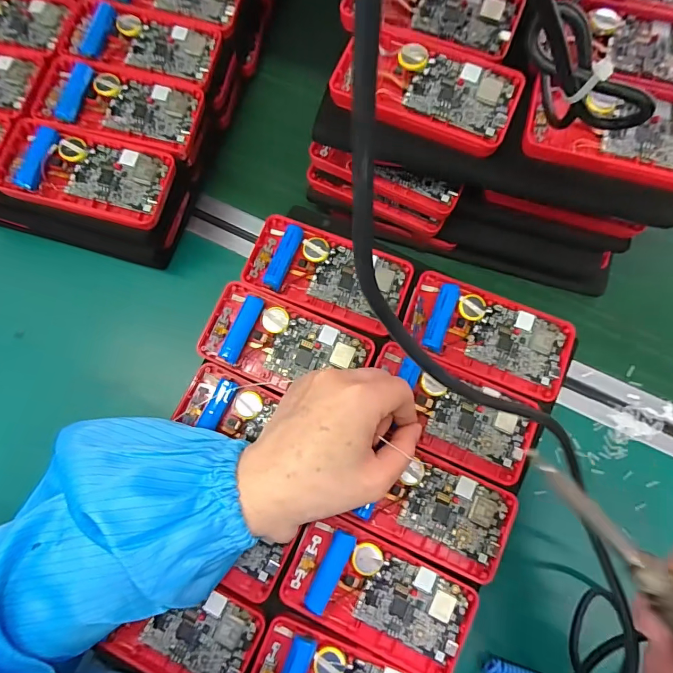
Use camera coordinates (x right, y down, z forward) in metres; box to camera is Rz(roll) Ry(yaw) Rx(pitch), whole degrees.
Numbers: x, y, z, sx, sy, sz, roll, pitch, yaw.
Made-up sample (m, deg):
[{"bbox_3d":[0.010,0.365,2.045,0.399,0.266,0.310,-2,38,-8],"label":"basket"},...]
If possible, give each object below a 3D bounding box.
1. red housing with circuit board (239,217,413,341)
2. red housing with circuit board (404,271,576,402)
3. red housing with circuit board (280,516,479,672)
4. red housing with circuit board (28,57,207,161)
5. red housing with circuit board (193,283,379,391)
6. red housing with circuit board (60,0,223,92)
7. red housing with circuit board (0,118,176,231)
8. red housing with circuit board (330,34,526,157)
[{"bbox_3d":[-0.006,-0.049,0.312,0.120,0.014,0.061,21,78,6],"label":"red housing with circuit board"},{"bbox_3d":[0.112,-0.003,0.305,0.120,0.014,0.061,22,78,6],"label":"red housing with circuit board"},{"bbox_3d":[0.029,0.169,0.272,0.120,0.013,0.063,25,78,7],"label":"red housing with circuit board"},{"bbox_3d":[-0.170,-0.183,0.329,0.117,0.021,0.062,11,77,4],"label":"red housing with circuit board"},{"bbox_3d":[-0.037,0.007,0.303,0.118,0.012,0.061,22,78,6],"label":"red housing with circuit board"},{"bbox_3d":[-0.159,-0.242,0.342,0.116,0.017,0.061,9,75,3],"label":"red housing with circuit board"},{"bbox_3d":[-0.188,-0.123,0.312,0.119,0.021,0.064,12,77,4],"label":"red housing with circuit board"},{"bbox_3d":[0.059,-0.165,0.277,0.119,0.012,0.066,18,78,5],"label":"red housing with circuit board"}]

